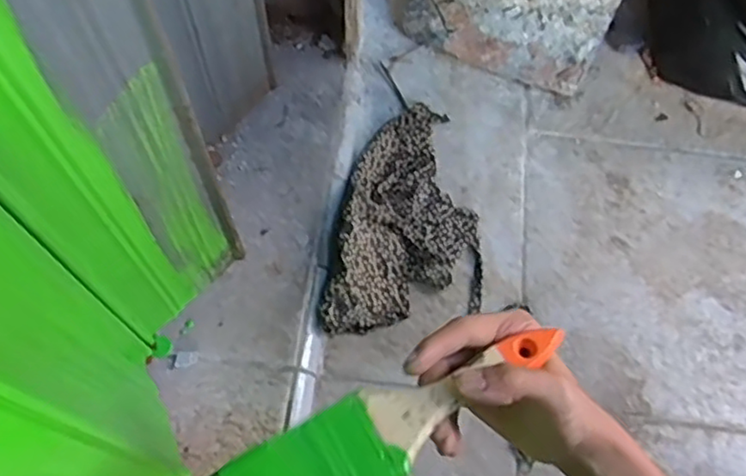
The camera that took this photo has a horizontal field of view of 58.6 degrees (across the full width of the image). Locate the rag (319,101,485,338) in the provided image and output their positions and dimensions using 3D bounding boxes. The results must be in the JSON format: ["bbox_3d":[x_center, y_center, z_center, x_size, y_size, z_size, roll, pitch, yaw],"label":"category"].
[{"bbox_3d":[0.043,-0.024,0.663,0.137,0.037,0.264,11,65,3],"label":"rag"}]

